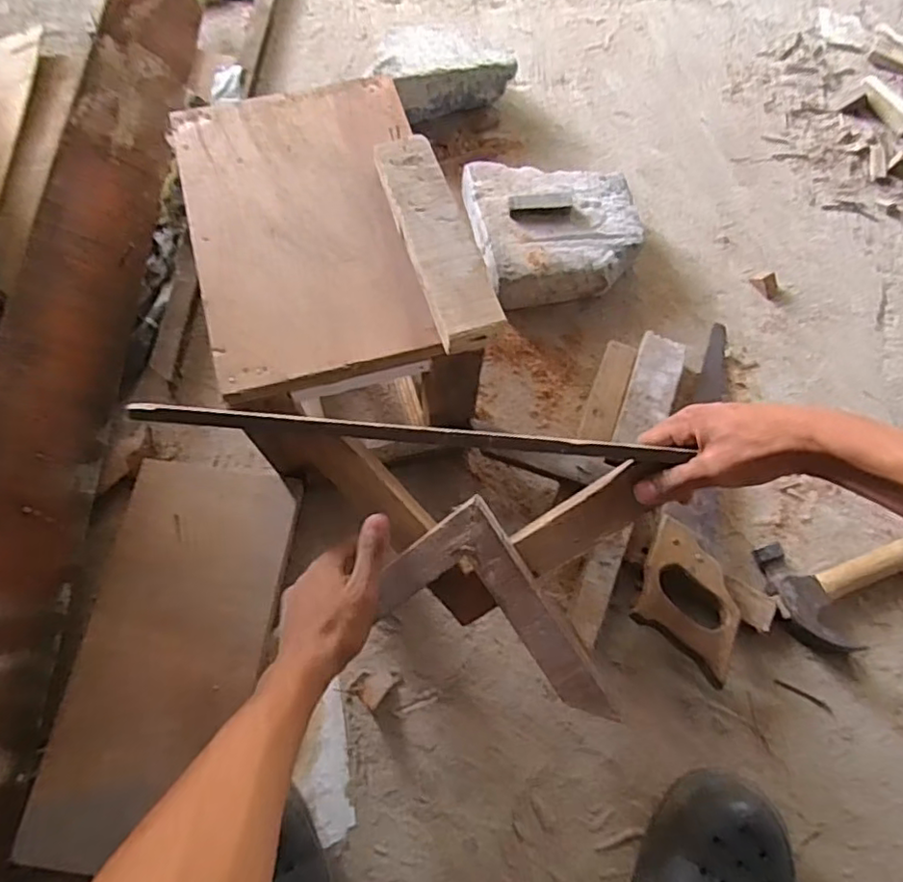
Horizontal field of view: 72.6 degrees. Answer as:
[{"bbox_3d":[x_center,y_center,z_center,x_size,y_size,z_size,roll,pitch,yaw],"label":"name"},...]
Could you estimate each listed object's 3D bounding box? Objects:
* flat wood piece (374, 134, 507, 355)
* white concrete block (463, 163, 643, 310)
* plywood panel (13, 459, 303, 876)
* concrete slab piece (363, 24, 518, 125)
[{"bbox_3d":[-0.013,-0.178,0.542,0.054,0.027,0.218,-16,69,-9],"label":"flat wood piece"},{"bbox_3d":[0.132,-0.276,0.791,0.203,0.072,0.201,-10,68,-7],"label":"white concrete block"},{"bbox_3d":[-0.270,0.196,0.604,0.180,0.013,0.369,6,67,0],"label":"plywood panel"},{"bbox_3d":[-0.027,-0.527,0.885,0.205,0.091,0.114,-27,71,-13],"label":"concrete slab piece"}]

